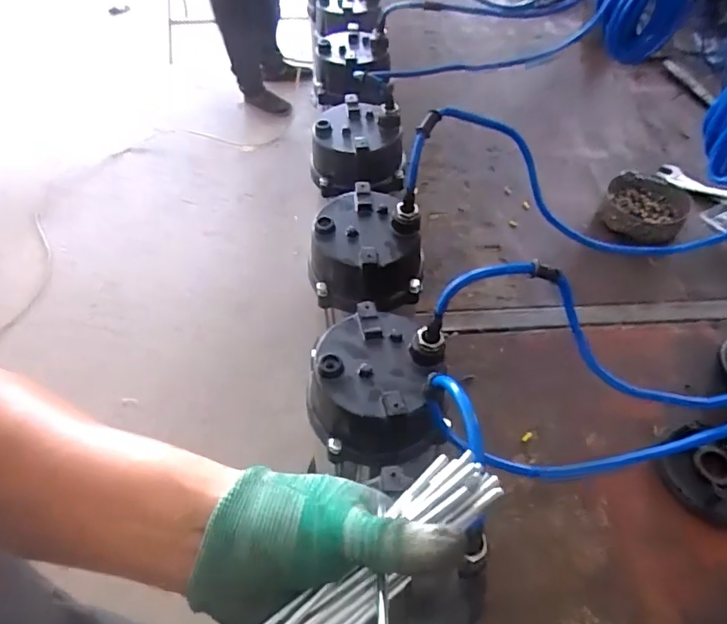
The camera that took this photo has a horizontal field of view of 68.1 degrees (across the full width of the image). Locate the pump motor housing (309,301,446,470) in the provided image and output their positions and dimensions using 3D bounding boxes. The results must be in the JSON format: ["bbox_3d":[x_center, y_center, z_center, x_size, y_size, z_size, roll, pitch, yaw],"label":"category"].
[{"bbox_3d":[0.010,0.065,0.464,0.106,0.083,0.123,2,50,2],"label":"pump motor housing"}]

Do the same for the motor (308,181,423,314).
[{"bbox_3d":[0.003,-0.068,0.562,0.113,0.087,0.113,2,50,3],"label":"motor"}]

